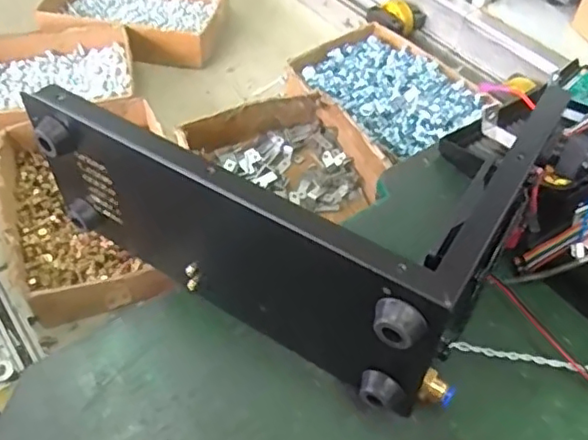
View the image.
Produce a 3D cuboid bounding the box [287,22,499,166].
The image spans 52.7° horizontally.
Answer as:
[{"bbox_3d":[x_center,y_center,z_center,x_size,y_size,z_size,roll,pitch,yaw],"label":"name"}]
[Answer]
[{"bbox_3d":[0.096,-0.136,0.654,0.151,0.045,0.194,-30,57,-25],"label":"box"}]

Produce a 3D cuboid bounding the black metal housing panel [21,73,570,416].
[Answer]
[{"bbox_3d":[-0.004,-0.022,0.395,0.276,0.132,0.168,28,54,20],"label":"black metal housing panel"}]

